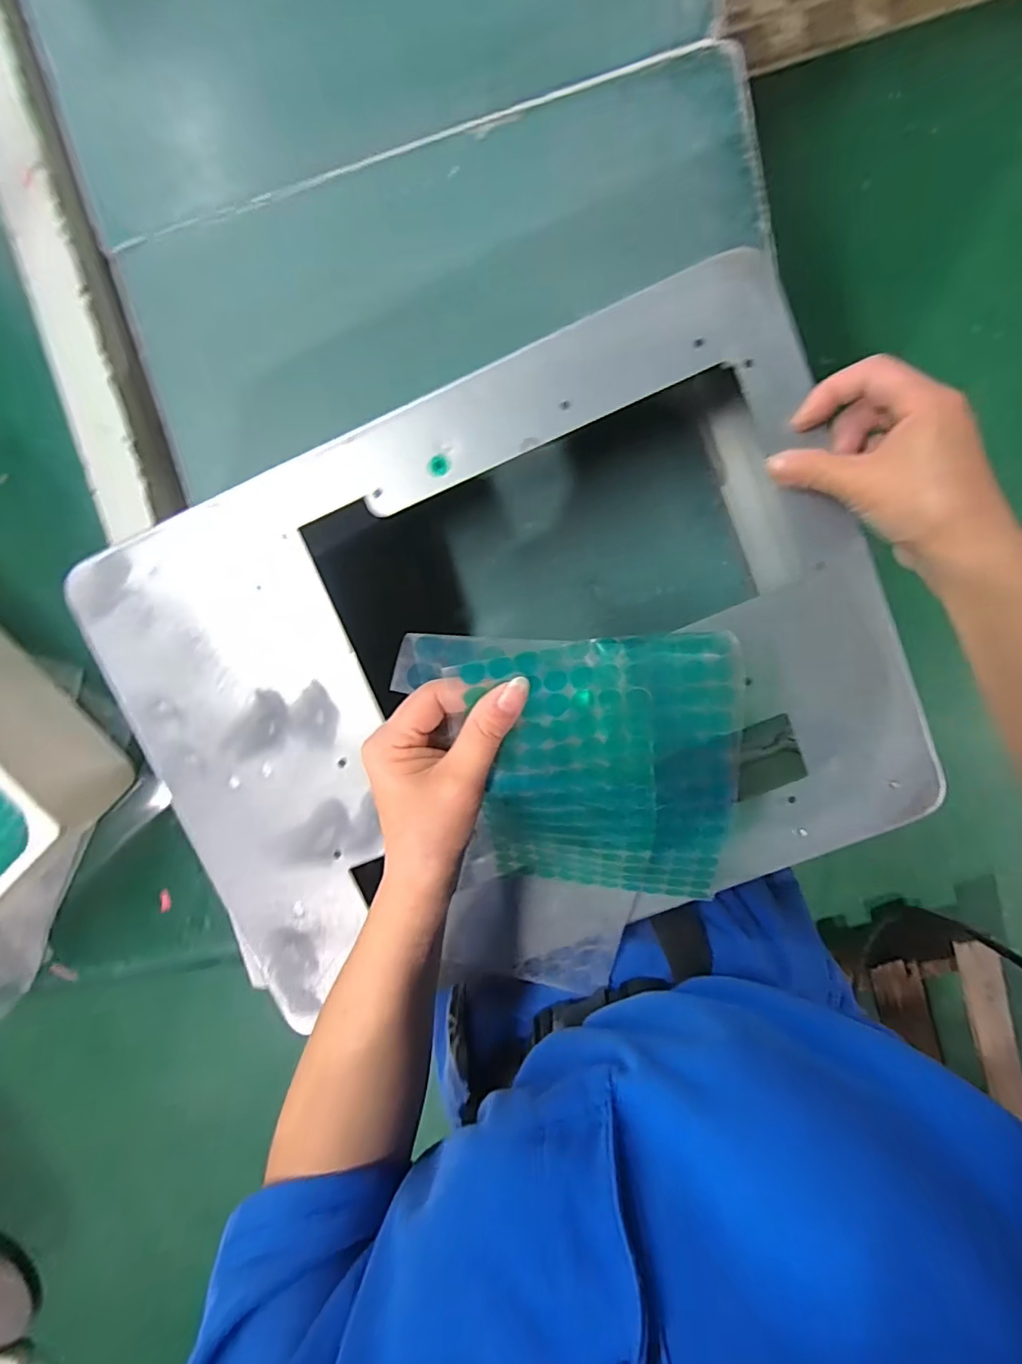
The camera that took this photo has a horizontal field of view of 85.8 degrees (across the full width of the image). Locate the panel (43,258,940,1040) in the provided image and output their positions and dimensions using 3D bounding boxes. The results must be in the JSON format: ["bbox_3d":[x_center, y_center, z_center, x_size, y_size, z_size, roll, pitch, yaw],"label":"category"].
[{"bbox_3d":[-0.011,-0.002,0.339,0.453,0.012,0.339,-20,97,6],"label":"panel"}]

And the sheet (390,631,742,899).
[{"bbox_3d":[0.033,0.055,0.293,0.159,0.033,0.164,-2,116,4],"label":"sheet"}]

